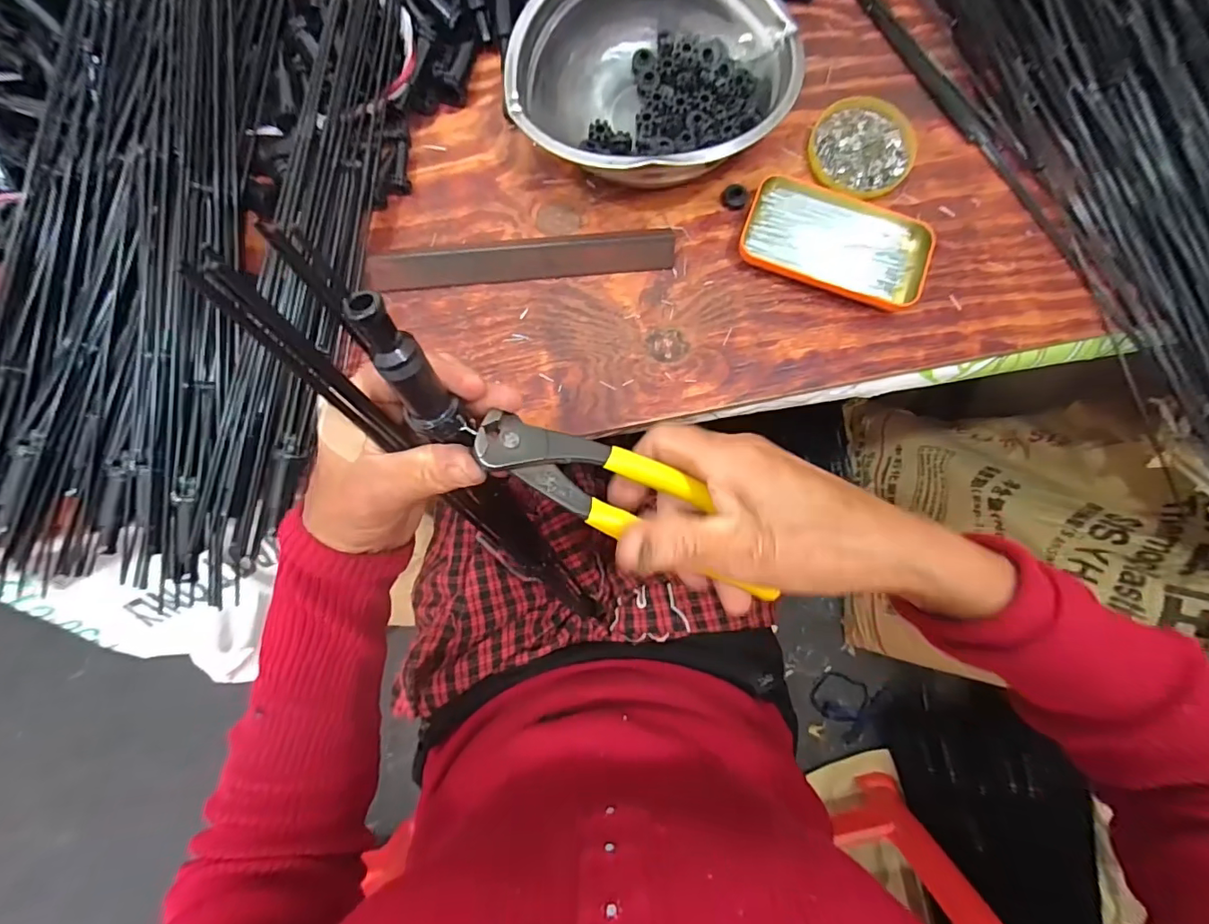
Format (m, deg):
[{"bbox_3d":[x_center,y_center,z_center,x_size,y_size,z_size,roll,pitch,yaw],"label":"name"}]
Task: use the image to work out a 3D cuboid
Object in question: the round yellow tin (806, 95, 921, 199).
[{"bbox_3d":[0.210,-0.256,0.429,0.081,0.021,0.082,0,89,-2],"label":"round yellow tin"}]

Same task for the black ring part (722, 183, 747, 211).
[{"bbox_3d":[0.105,-0.214,0.419,0.018,0.010,0.017,0,83,-1],"label":"black ring part"}]

